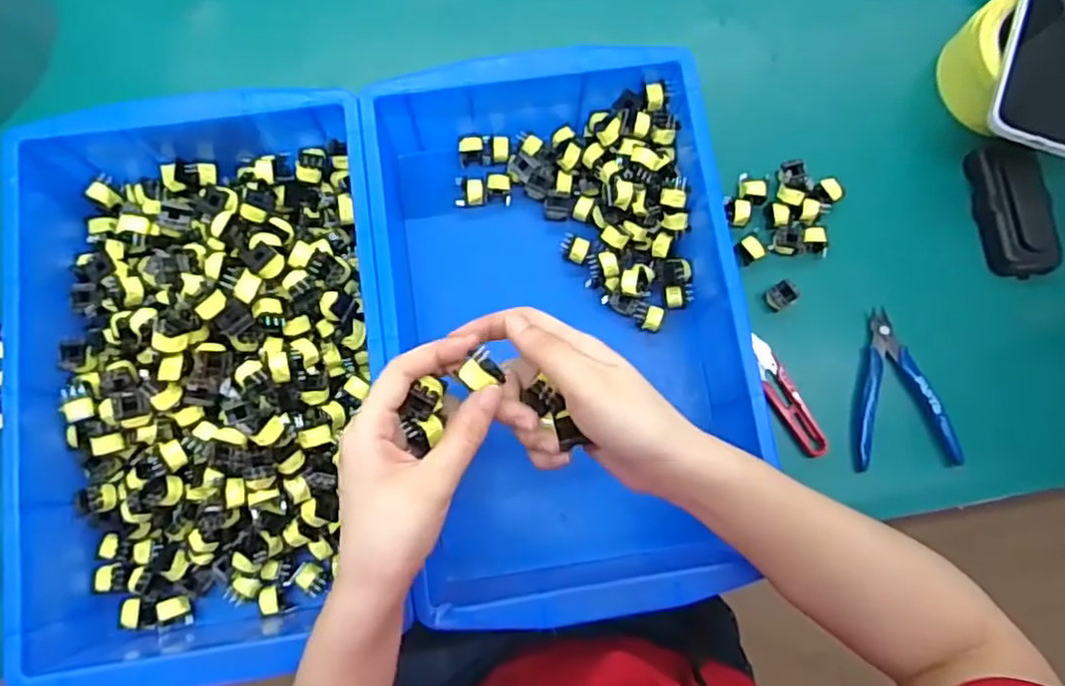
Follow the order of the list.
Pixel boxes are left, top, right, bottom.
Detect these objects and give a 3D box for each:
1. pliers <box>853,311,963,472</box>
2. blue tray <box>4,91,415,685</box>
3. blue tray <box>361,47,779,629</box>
[{"bbox_3d":[0.277,0.034,0.511,0.075,0.012,0.118,-5,82,5],"label":"pliers"},{"bbox_3d":[-0.216,0.023,0.447,0.233,0.080,0.377,-6,81,-3],"label":"blue tray"},{"bbox_3d":[0.019,-0.015,0.479,0.229,0.097,0.373,-8,81,-3],"label":"blue tray"}]

